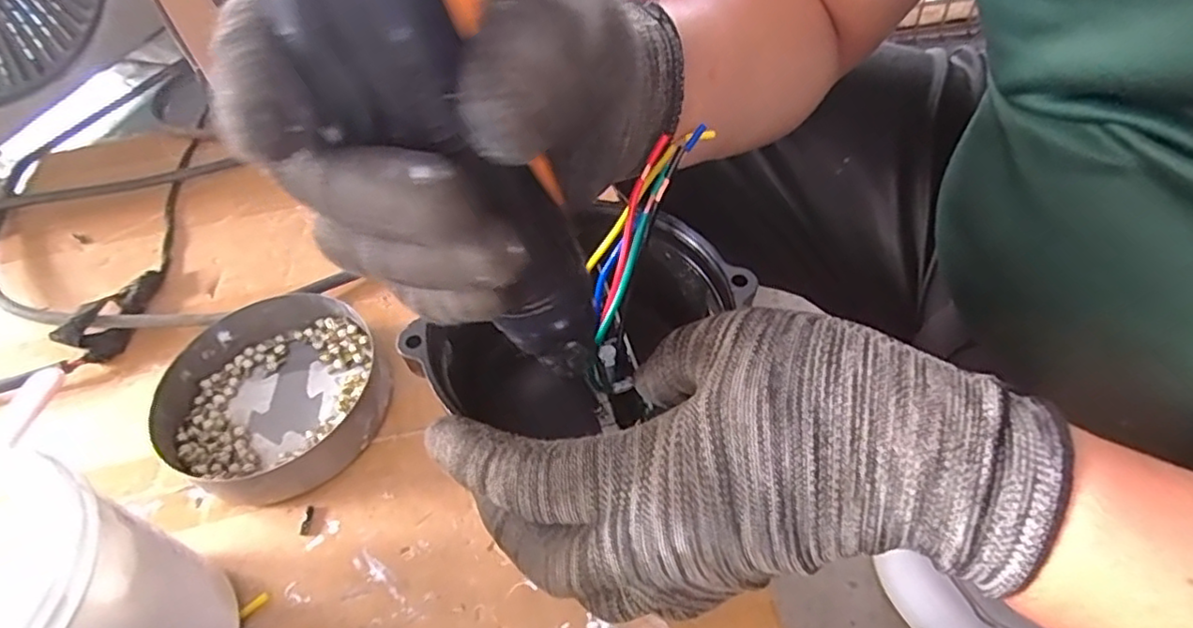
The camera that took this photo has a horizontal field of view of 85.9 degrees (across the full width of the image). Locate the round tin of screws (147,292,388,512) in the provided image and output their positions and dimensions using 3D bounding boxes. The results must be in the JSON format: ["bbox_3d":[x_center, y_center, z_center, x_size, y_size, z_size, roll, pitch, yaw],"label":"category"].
[{"bbox_3d":[-0.159,0.040,0.324,0.108,0.028,0.106,-3,50,4],"label":"round tin of screws"}]

